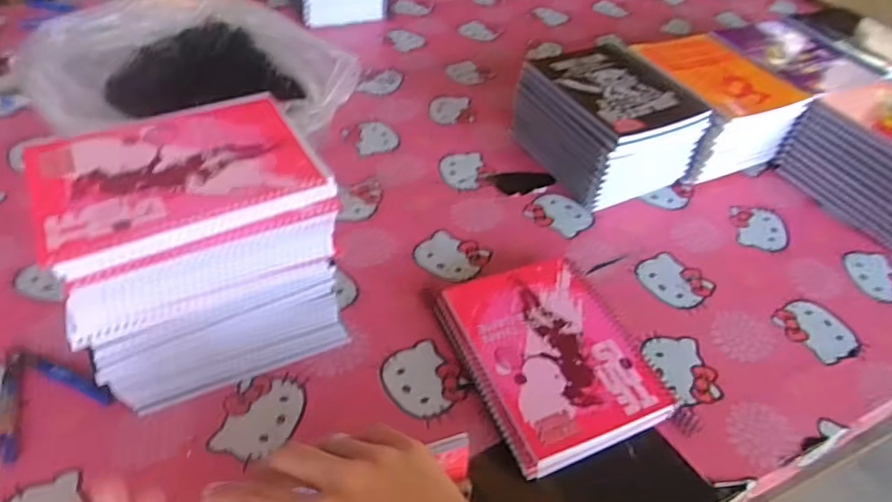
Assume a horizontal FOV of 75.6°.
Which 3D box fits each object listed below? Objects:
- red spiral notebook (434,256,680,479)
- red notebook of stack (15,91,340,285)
[{"bbox_3d":[0.102,0.096,0.558,0.165,0.031,0.202,-15,48,-18],"label":"red spiral notebook"},{"bbox_3d":[-0.209,-0.064,0.452,0.197,0.014,0.150,-21,50,-23],"label":"red notebook of stack"}]

